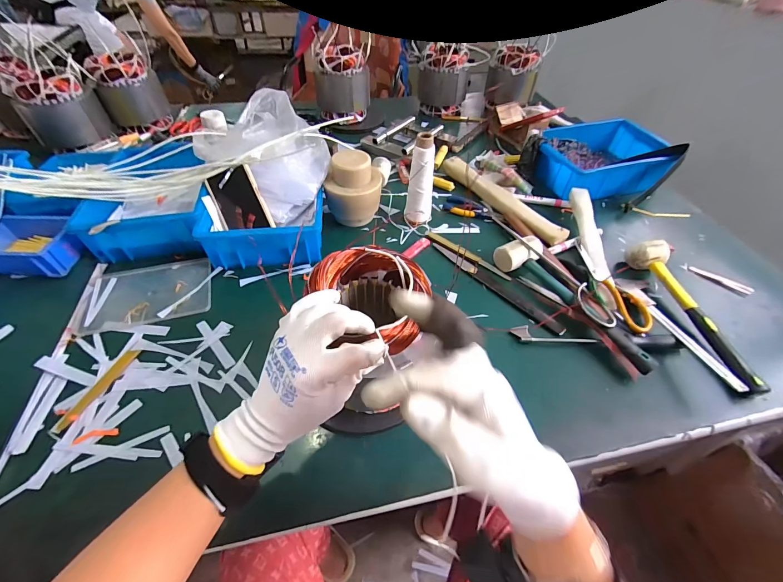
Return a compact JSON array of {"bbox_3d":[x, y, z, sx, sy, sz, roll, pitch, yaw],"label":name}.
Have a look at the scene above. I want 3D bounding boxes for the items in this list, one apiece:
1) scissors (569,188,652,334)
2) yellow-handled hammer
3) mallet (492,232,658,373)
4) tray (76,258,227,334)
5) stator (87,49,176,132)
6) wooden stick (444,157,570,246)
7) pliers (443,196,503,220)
[{"bbox_3d":[0.378,-0.066,0.604,0.107,0.026,0.344,19,51,4],"label":"scissors"},{"bbox_3d":[0.477,0.030,0.541,0.047,0.068,0.277,-5,49,-7],"label":"yellow-handled hammer"},{"bbox_3d":[0.292,0.010,0.547,0.074,0.049,0.285,-26,55,-23],"label":"mallet"},{"bbox_3d":[-0.381,0.000,0.541,0.181,0.008,0.119,-12,50,-12],"label":"tray"},{"bbox_3d":[-0.678,-0.519,0.888,0.140,0.163,0.120,-25,54,-22],"label":"stator"},{"bbox_3d":[0.229,-0.204,0.734,0.047,0.031,0.338,-24,54,-21],"label":"wooden stick"},{"bbox_3d":[0.172,-0.174,0.721,0.123,0.011,0.061,27,53,20],"label":"pliers"}]

